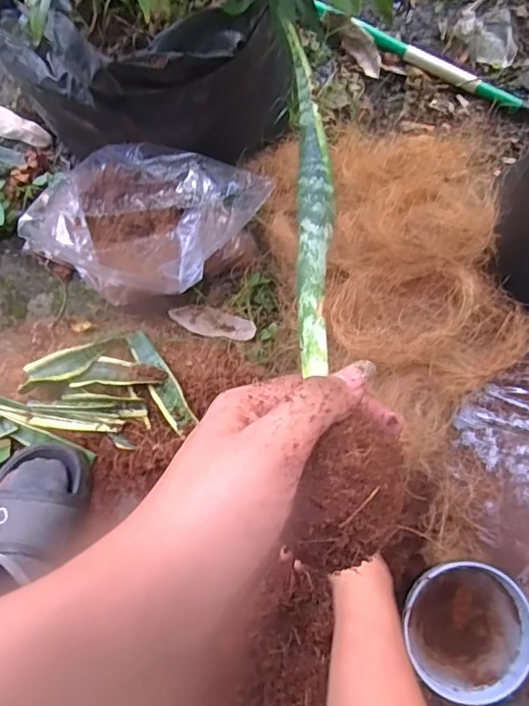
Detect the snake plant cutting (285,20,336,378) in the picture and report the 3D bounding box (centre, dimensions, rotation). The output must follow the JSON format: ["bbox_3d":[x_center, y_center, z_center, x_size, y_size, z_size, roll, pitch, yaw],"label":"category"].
[{"bbox_3d":[0.022,-0.069,0.239,0.017,0.007,0.153,-2,89,0],"label":"snake plant cutting"}]

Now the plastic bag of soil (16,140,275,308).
[{"bbox_3d":[-0.169,-0.174,0.709,0.283,0.110,0.215,26,79,5],"label":"plastic bag of soil"}]

